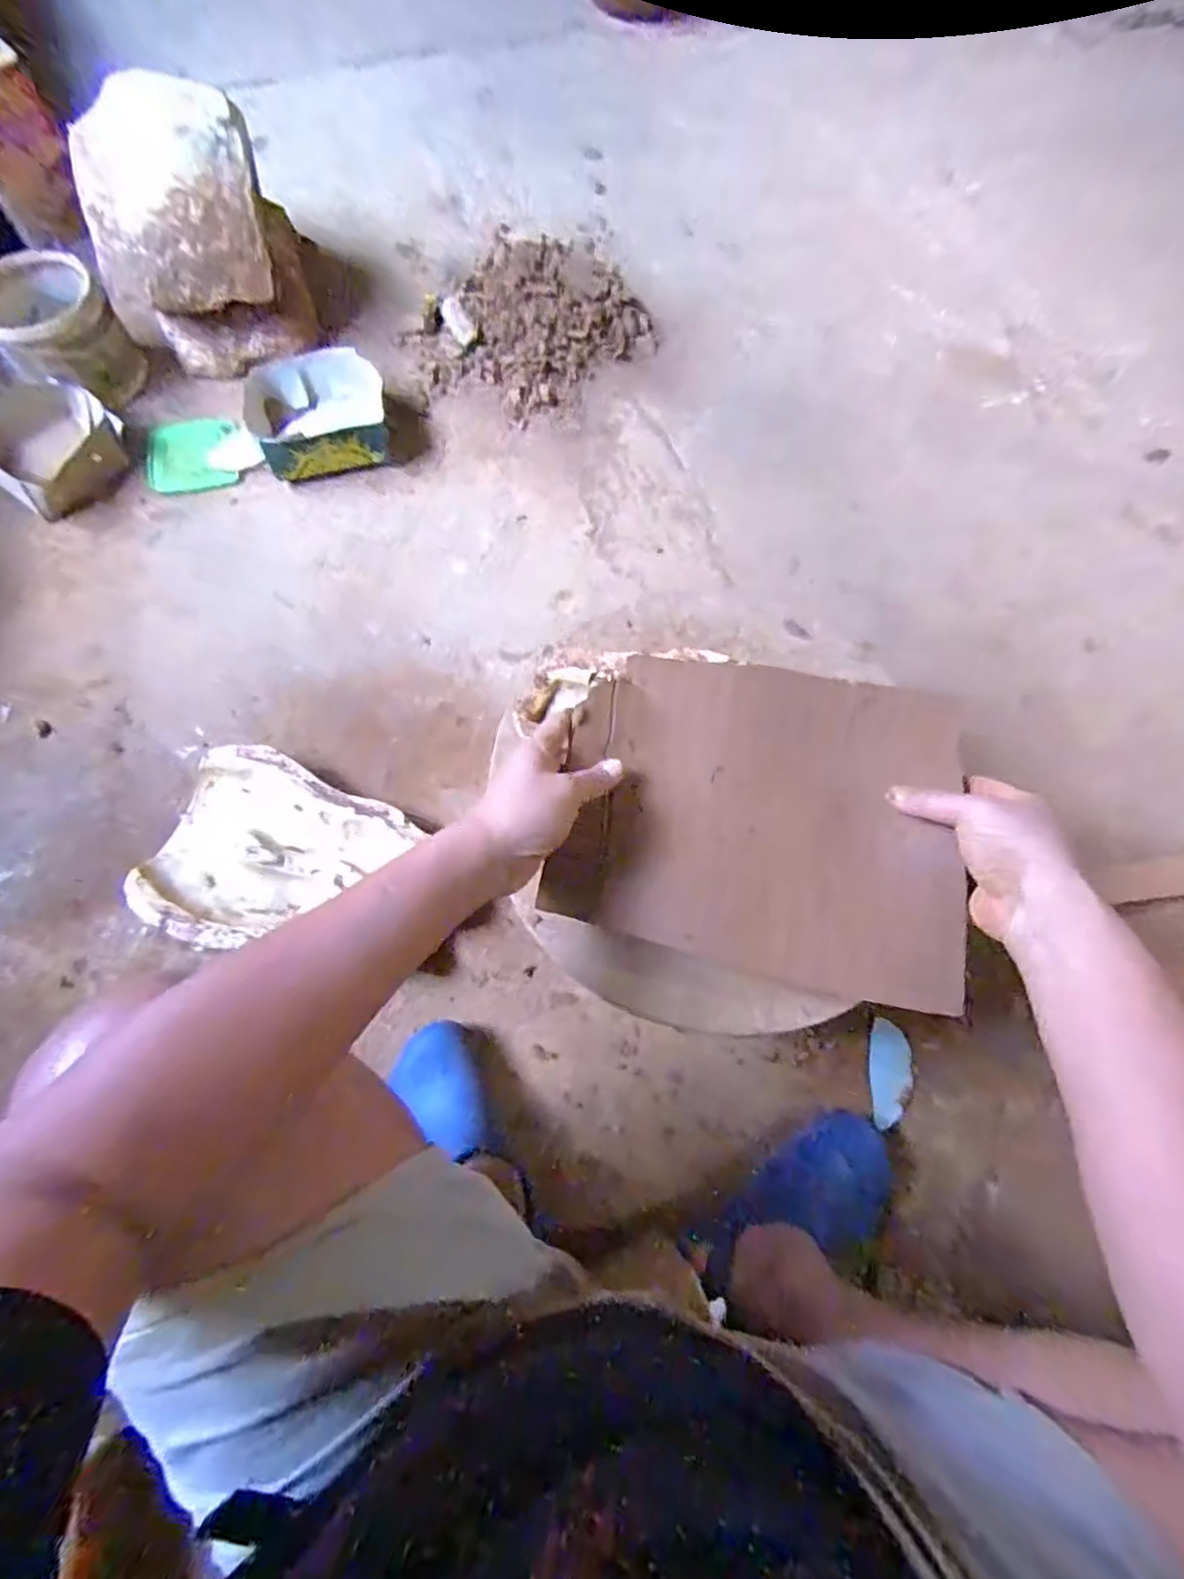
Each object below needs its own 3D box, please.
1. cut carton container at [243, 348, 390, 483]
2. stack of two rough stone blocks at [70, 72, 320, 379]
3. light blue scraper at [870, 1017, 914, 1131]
[{"bbox_3d":[-0.444,-0.603,1.030,0.226,0.079,0.204,-21,71,-10],"label":"cut carton container"},{"bbox_3d":[-0.620,-0.864,1.017,0.307,0.296,0.235,-23,71,-11],"label":"stack of two rough stone blocks"},{"bbox_3d":[0.353,0.336,0.762,0.052,0.005,0.116,12,70,-5],"label":"light blue scraper"}]

